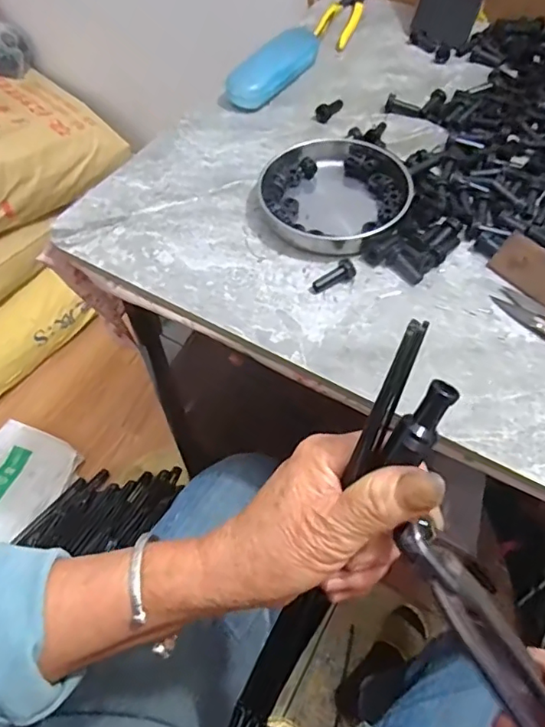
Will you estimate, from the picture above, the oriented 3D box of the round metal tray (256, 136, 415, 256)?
[{"bbox_3d":[0.058,-0.160,0.516,0.137,0.027,0.134,-1,56,1],"label":"round metal tray"}]

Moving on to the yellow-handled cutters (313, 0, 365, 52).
[{"bbox_3d":[0.095,-0.474,0.740,0.048,0.009,0.170,14,58,11],"label":"yellow-handled cutters"}]

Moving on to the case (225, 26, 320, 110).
[{"bbox_3d":[0.006,-0.355,0.646,0.049,0.036,0.160,29,62,20],"label":"case"}]

